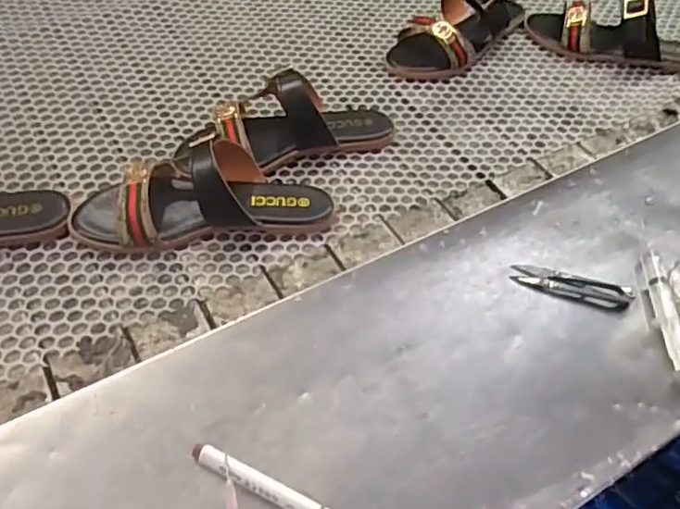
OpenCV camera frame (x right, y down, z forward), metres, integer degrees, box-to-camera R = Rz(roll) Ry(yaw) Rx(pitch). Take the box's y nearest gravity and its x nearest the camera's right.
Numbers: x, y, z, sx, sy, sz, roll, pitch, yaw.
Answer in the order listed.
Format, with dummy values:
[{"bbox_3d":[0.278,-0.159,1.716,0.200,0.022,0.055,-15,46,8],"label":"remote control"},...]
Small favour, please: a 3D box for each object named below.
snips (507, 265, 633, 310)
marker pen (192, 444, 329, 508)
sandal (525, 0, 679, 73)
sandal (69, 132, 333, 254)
[{"bbox_3d":[0.201,0.026,0.521,0.099,0.013,0.017,15,54,6],"label":"snips"},{"bbox_3d":[-0.043,0.159,0.400,0.125,0.010,0.013,24,55,13],"label":"marker pen"},{"bbox_3d":[0.367,-0.289,0.773,0.232,0.083,0.074,21,53,13],"label":"sandal"},{"bbox_3d":[-0.131,-0.065,0.562,0.231,0.084,0.093,-10,53,-11],"label":"sandal"}]

